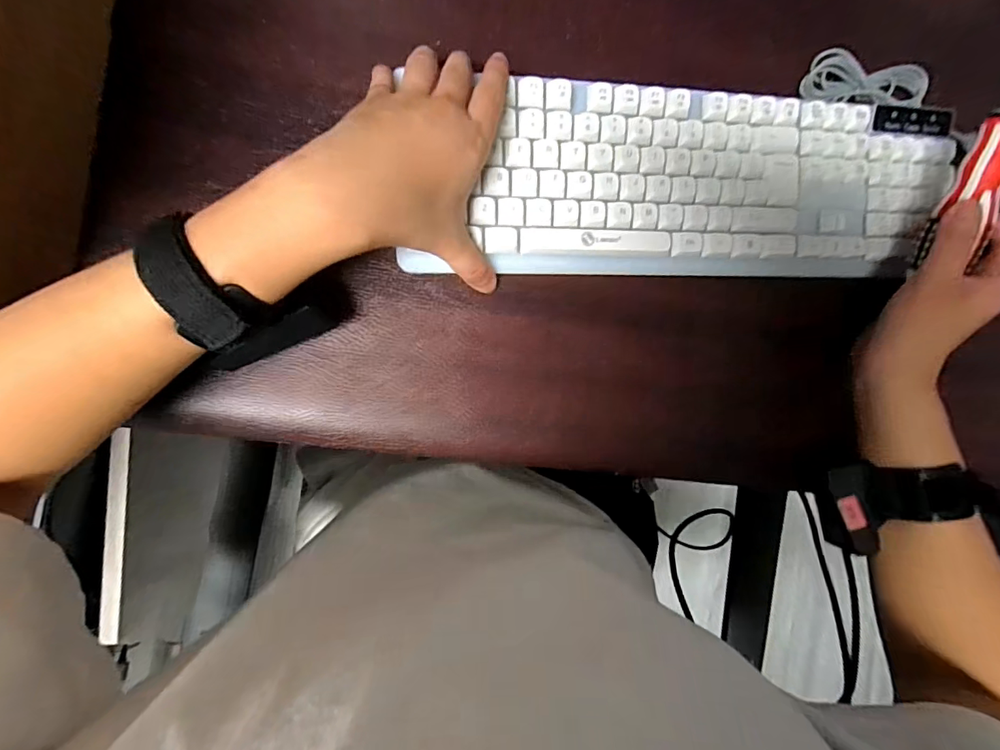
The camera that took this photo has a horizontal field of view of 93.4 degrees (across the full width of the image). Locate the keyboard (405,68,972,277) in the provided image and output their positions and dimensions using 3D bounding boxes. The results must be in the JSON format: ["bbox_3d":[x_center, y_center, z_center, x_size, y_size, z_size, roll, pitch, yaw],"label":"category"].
[{"bbox_3d":[0.143,-0.136,0.337,0.398,0.020,0.129,-5,92,-9],"label":"keyboard"}]

